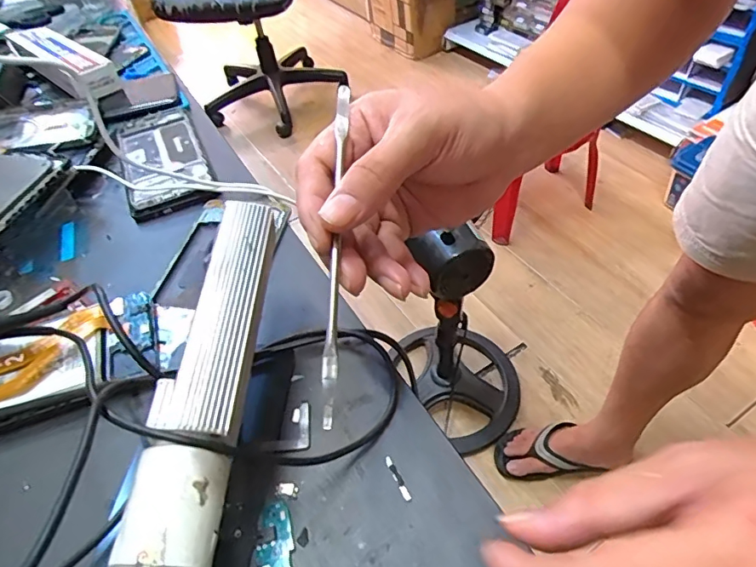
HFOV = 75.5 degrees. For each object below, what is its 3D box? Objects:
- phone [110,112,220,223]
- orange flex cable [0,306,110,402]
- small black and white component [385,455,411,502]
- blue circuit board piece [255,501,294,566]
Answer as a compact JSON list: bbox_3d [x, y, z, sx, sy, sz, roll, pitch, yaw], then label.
[{"bbox_3d":[-0.199,-0.114,0.450,0.072,0.020,0.160,-23,50,-13],"label":"phone"},{"bbox_3d":[-0.208,0.046,0.290,0.090,0.008,0.035,-30,52,-17],"label":"orange flex cable"},{"bbox_3d":[0.010,0.097,0.244,0.004,0.004,0.024,-24,50,-14],"label":"small black and white component"},{"bbox_3d":[-0.047,0.124,0.224,0.016,0.004,0.044,-11,48,-3],"label":"blue circuit board piece"}]

